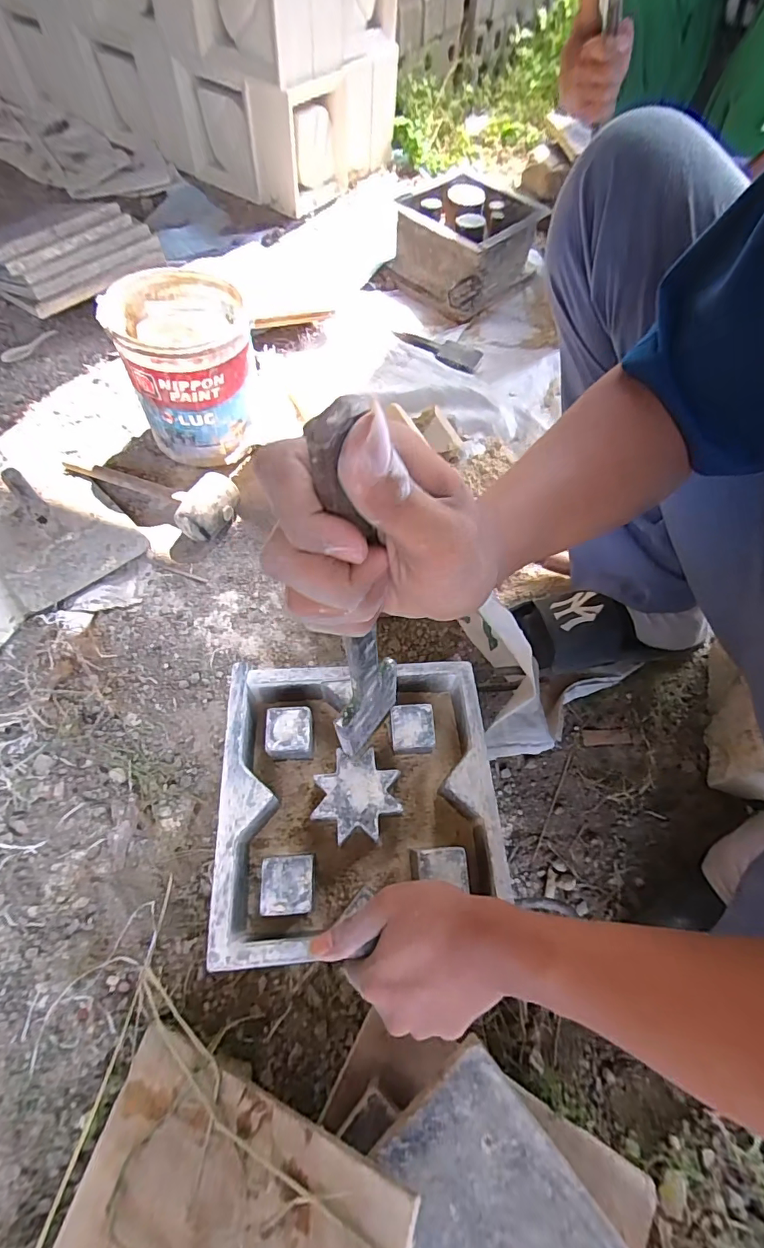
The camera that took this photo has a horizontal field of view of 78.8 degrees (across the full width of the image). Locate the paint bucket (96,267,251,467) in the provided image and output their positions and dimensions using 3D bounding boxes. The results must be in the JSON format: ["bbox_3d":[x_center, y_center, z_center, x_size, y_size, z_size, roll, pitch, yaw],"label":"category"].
[{"bbox_3d":[-0.275,-0.360,0.674,0.169,0.186,0.165,-7,63,-7],"label":"paint bucket"}]

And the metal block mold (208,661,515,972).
[{"bbox_3d":[-0.020,0.150,0.415,0.224,0.063,0.223,-2,62,-5],"label":"metal block mold"}]

